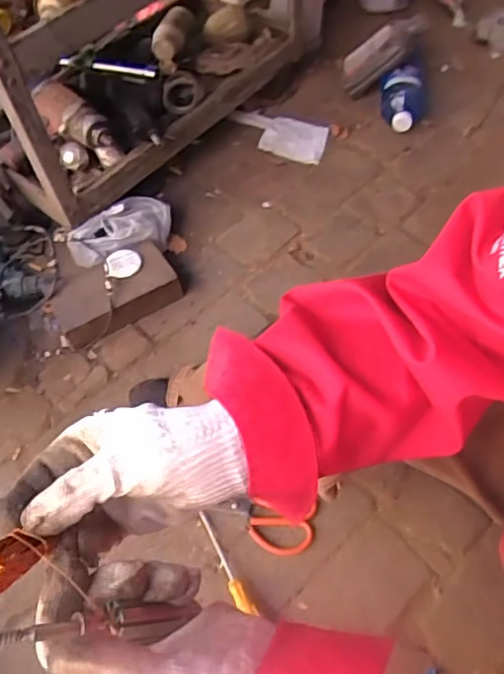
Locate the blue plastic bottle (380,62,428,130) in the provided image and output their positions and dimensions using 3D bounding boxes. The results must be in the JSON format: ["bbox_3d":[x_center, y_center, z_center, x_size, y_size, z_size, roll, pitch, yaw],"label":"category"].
[{"bbox_3d":[0.367,-0.576,1.395,0.108,0.098,0.163,4,58,4],"label":"blue plastic bottle"}]

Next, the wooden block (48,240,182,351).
[{"bbox_3d":[-0.258,-0.083,1.087,0.231,0.061,0.121,-29,62,-16],"label":"wooden block"}]

